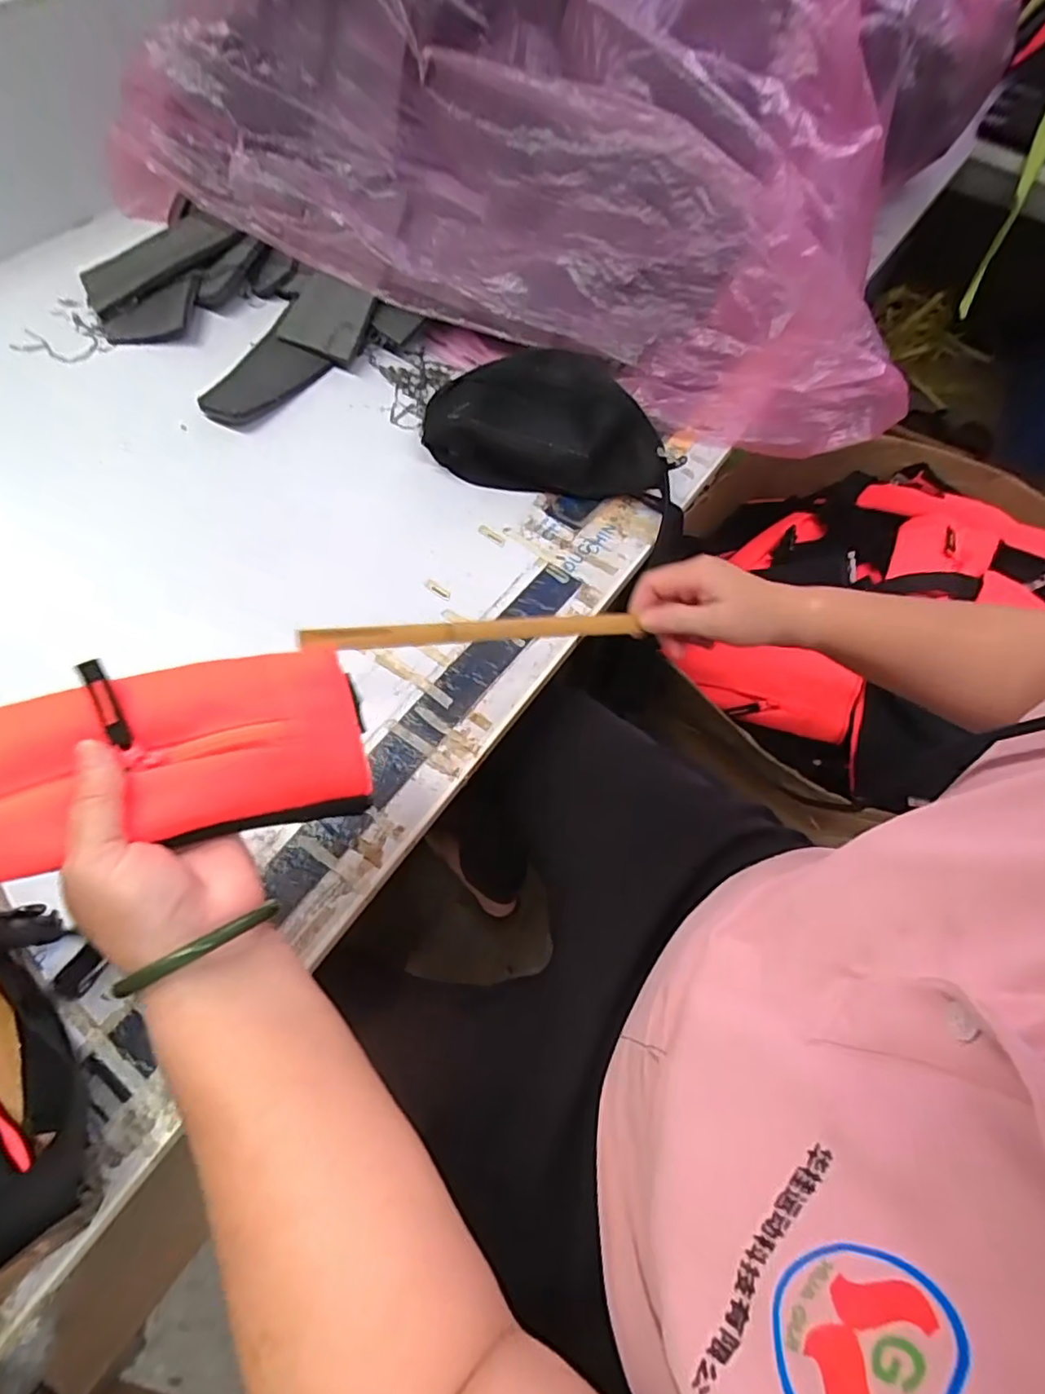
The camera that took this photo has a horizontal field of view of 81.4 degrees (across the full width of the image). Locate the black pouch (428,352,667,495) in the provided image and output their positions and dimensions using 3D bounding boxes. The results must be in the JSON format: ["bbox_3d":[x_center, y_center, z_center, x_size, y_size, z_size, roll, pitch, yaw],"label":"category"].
[{"bbox_3d":[0.030,-0.284,0.611,0.232,0.081,0.144,10,62,4],"label":"black pouch"}]

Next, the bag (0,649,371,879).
[{"bbox_3d":[-0.192,0.027,0.295,0.218,0.030,0.094,-11,62,-25],"label":"bag"}]

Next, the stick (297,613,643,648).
[{"bbox_3d":[-0.025,-0.046,0.412,0.235,0.012,0.014,-6,61,-25],"label":"stick"}]

